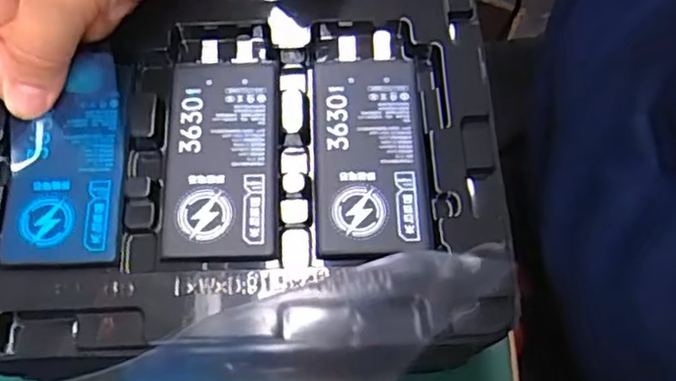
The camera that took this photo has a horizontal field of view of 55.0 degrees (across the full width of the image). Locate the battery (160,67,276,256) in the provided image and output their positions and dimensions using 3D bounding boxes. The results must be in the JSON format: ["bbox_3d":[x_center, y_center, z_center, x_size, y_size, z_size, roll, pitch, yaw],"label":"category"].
[{"bbox_3d":[-0.046,-0.014,0.257,0.043,0.004,0.083,-3,69,1],"label":"battery"}]

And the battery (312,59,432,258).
[{"bbox_3d":[0.012,-0.016,0.259,0.043,0.004,0.085,-2,69,1],"label":"battery"}]

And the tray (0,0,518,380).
[{"bbox_3d":[-0.047,-0.052,0.269,0.214,0.024,0.243,-3,69,1],"label":"tray"}]

